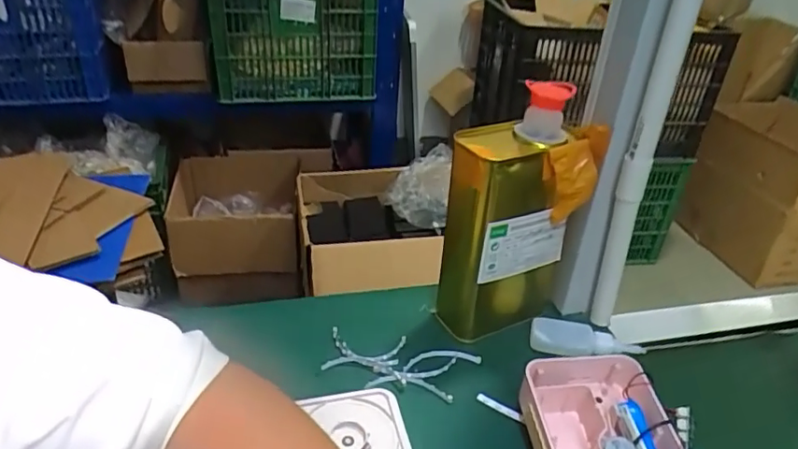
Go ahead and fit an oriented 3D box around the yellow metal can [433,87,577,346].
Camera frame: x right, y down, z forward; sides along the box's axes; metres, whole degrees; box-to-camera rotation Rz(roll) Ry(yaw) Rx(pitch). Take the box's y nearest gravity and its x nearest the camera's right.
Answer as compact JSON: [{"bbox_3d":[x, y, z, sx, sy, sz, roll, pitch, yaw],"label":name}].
[{"bbox_3d":[0.100,-0.006,0.545,0.114,0.235,0.073,-16,37,-29],"label":"yellow metal can"}]

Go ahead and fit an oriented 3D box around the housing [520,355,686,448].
[{"bbox_3d":[0.156,0.169,0.441,0.104,0.054,0.128,-1,32,-8],"label":"housing"}]

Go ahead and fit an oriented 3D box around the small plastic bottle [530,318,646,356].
[{"bbox_3d":[0.181,0.115,0.557,0.101,0.021,0.036,12,32,13],"label":"small plastic bottle"}]

